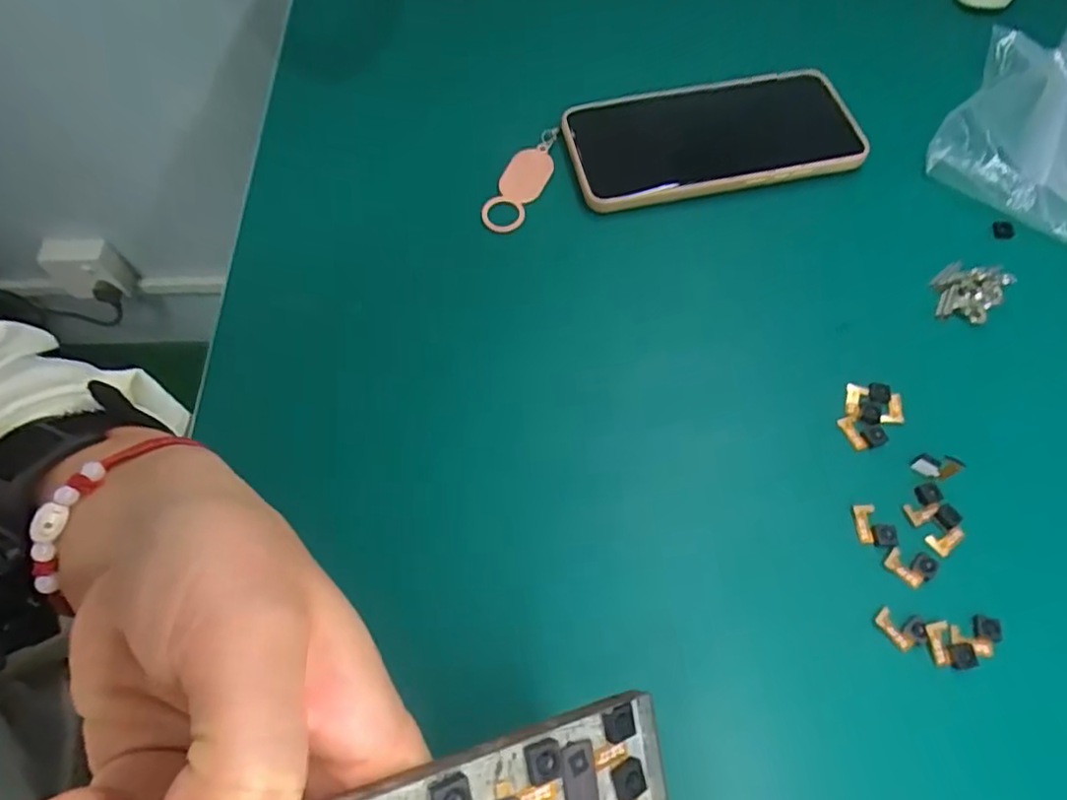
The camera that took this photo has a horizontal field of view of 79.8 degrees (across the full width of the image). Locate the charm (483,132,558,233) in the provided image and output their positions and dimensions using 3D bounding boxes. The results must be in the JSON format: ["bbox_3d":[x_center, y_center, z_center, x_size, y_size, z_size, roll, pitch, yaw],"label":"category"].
[{"bbox_3d":[-0.005,-0.122,0.355,0.022,0.009,0.073,31,68,-8],"label":"charm"}]

